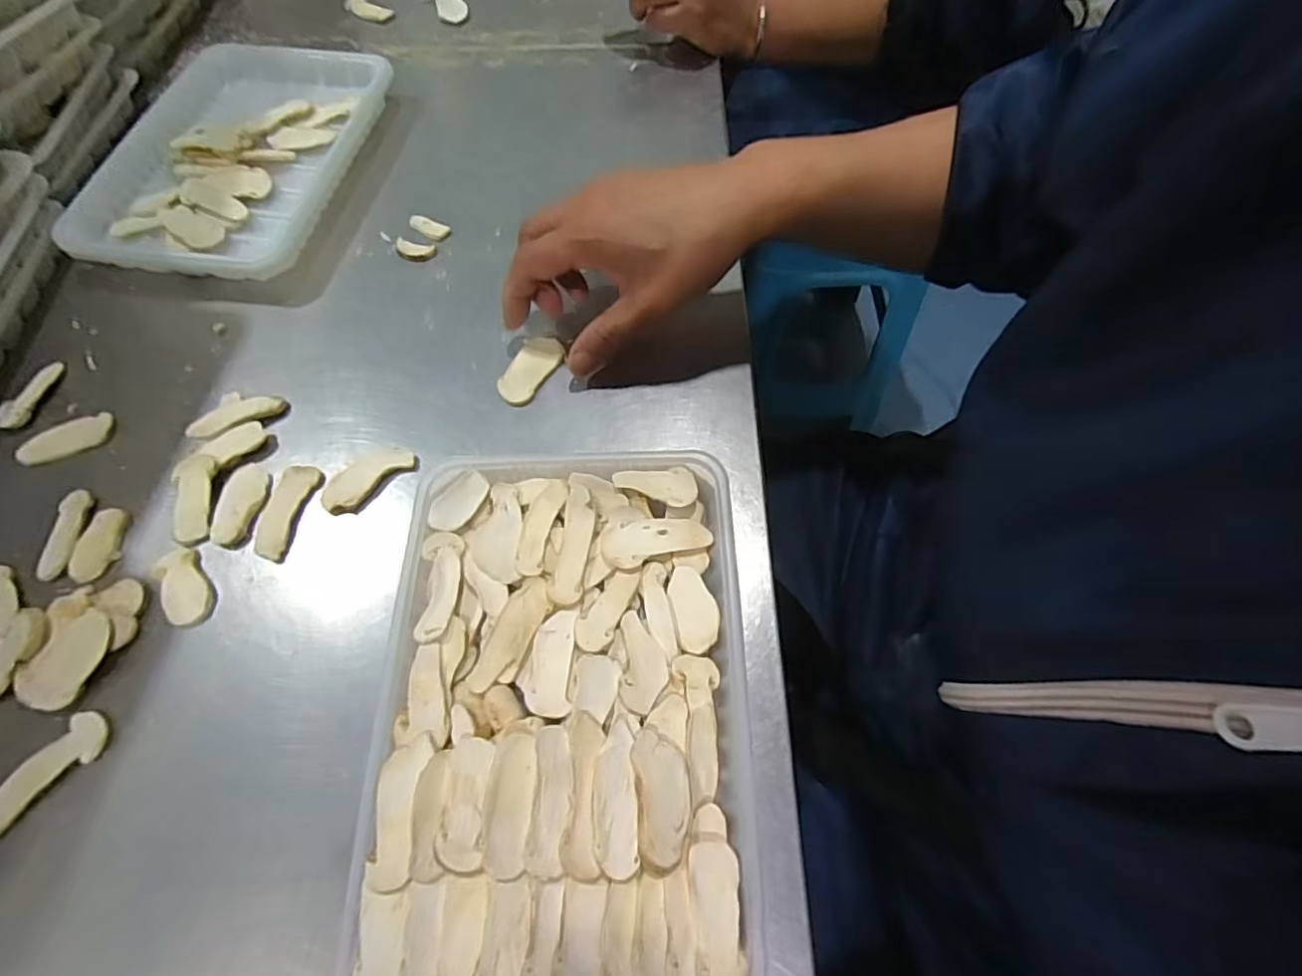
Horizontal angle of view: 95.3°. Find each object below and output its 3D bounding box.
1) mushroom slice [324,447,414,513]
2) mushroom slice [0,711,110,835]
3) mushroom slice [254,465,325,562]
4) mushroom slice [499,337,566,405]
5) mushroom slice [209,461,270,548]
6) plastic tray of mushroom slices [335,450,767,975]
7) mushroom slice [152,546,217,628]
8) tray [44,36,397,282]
[{"bbox_3d":[-0.160,-0.006,0.334,0.052,0.004,0.024,-40,69,-17],"label":"mushroom slice"},{"bbox_3d":[-0.275,0.131,0.266,0.022,0.004,0.061,29,68,15],"label":"mushroom slice"},{"bbox_3d":[-0.201,0.012,0.326,0.023,0.004,0.055,7,64,5],"label":"mushroom slice"},{"bbox_3d":[-0.074,-0.073,0.364,0.025,0.010,0.051,30,68,16],"label":"mushroom slice"},{"bbox_3d":[-0.227,0.008,0.327,0.021,0.004,0.048,4,64,4],"label":"mushroom slice"},{"bbox_3d":[-0.038,0.090,0.270,0.160,0.028,0.228,-2,63,1],"label":"plastic tray of mushroom slices"},{"bbox_3d":[-0.244,0.051,0.309,0.024,0.004,0.045,-32,67,-13],"label":"mushroom slice"},{"bbox_3d":[-0.318,-0.251,0.447,0.169,0.032,0.233,11,64,7],"label":"tray"}]

